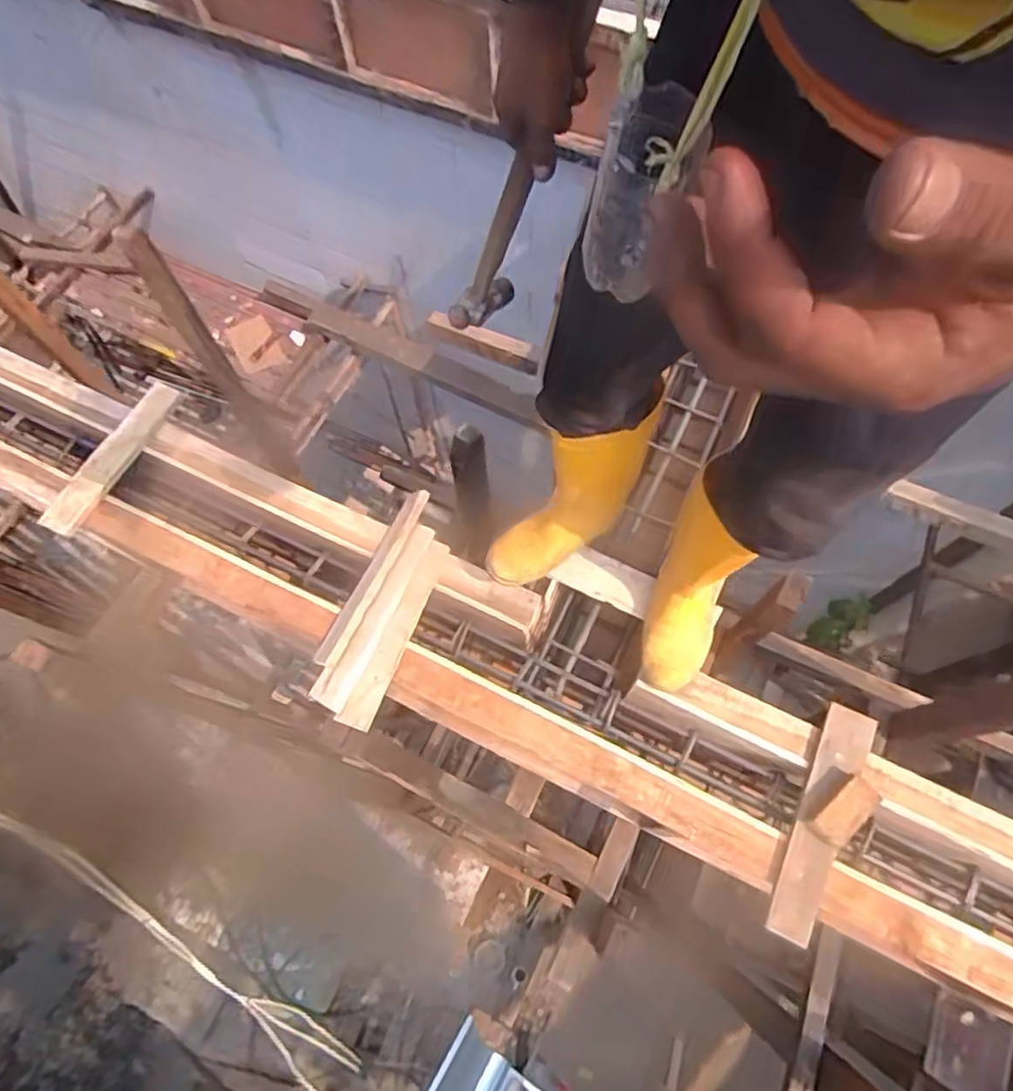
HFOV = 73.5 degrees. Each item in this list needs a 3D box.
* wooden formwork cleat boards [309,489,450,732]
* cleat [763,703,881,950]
[{"bbox_3d":[-0.212,0.099,1.165,0.127,0.050,0.395,20,70,10],"label":"wooden formwork cleat boards"},{"bbox_3d":[0.475,0.410,1.024,0.068,0.028,0.351,24,71,12],"label":"cleat"}]

